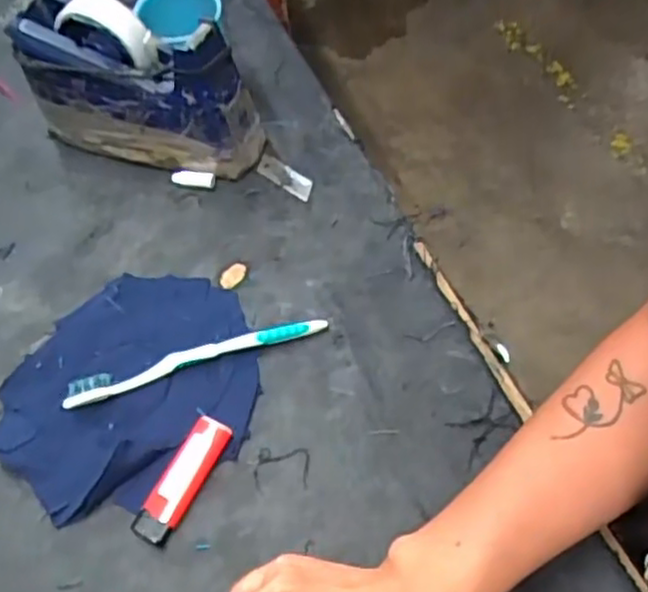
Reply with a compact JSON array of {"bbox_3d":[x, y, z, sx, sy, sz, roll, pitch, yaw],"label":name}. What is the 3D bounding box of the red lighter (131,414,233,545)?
[{"bbox_3d":[-0.088,0.114,0.444,0.027,0.015,0.080,20,59,19],"label":"red lighter"}]

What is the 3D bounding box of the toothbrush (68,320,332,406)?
[{"bbox_3d":[-0.084,0.043,0.483,0.177,0.019,0.016,-17,55,-7],"label":"toothbrush"}]

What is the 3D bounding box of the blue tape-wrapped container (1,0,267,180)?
[{"bbox_3d":[-0.157,-0.173,0.592,0.205,0.115,0.064,16,57,16],"label":"blue tape-wrapped container"}]

